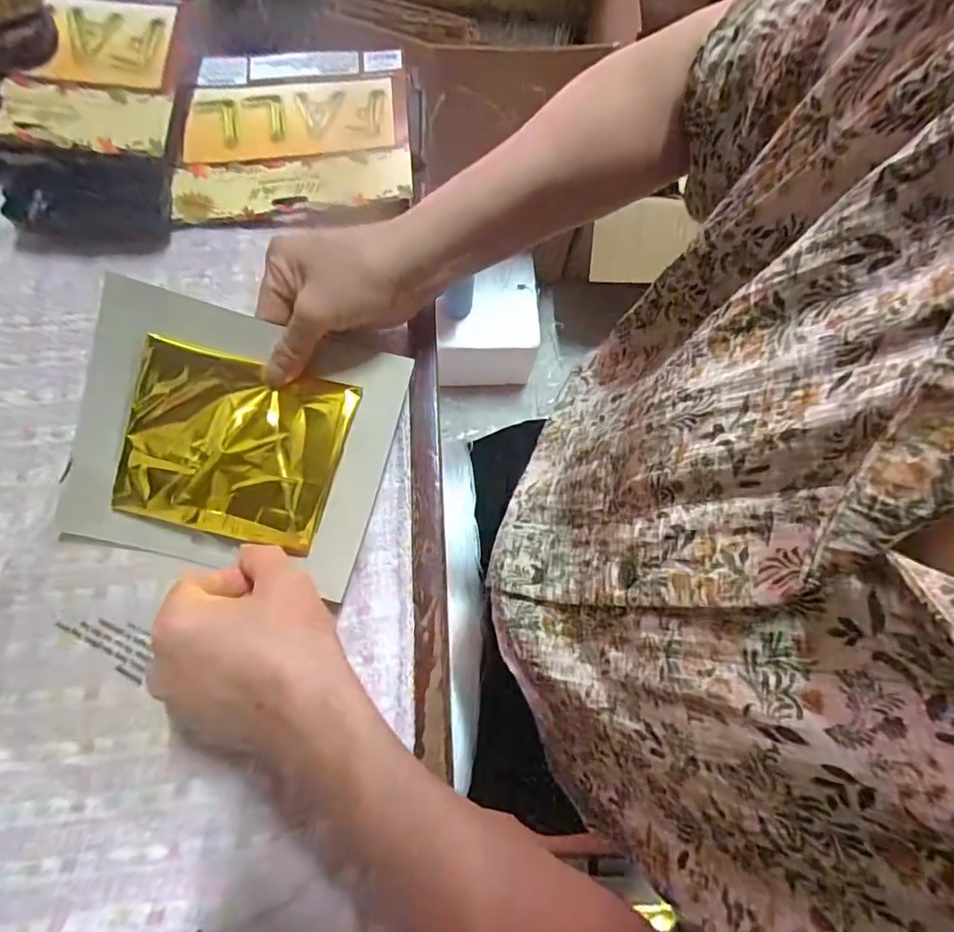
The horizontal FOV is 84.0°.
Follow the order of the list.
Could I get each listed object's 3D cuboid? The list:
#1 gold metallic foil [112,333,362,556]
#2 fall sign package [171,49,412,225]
[{"bbox_3d":[-0.156,-0.013,0.342,0.129,0.017,0.113,15,81,-7],"label":"gold metallic foil"},{"bbox_3d":[-0.149,-0.271,0.431,0.181,0.022,0.154,-3,72,-5],"label":"fall sign package"}]

